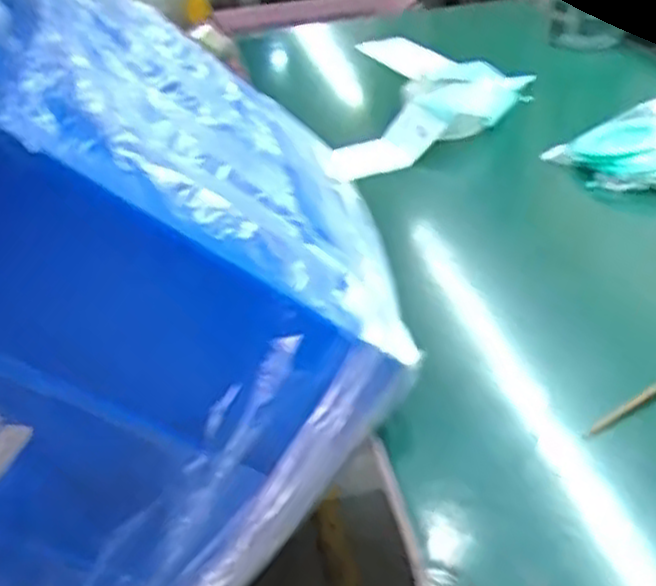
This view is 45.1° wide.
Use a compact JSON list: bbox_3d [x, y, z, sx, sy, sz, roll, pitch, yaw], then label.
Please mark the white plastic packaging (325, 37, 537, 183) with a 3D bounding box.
[{"bbox_3d":[0.150,-0.273,1.069,0.229,0.063,0.491,2,36,9],"label":"white plastic packaging"}]

